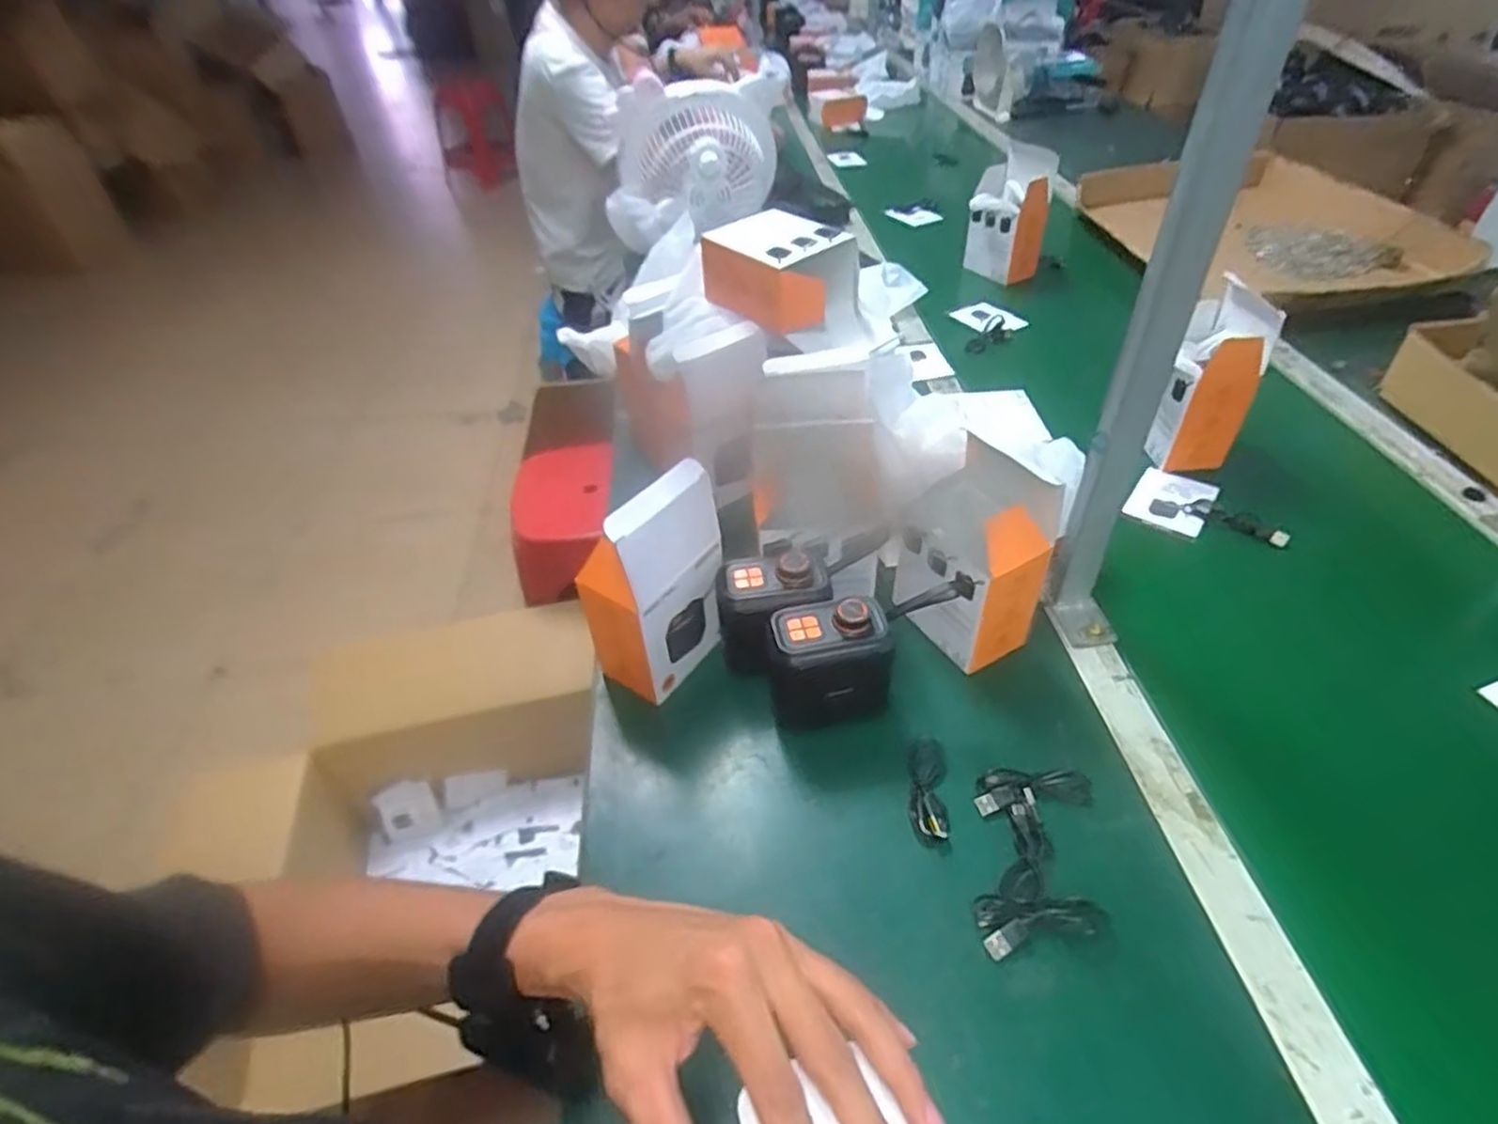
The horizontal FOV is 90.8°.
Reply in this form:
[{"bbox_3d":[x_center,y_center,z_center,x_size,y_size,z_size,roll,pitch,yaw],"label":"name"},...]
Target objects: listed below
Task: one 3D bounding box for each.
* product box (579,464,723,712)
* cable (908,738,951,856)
[{"bbox_3d":[-0.072,0.016,0.565,0.059,0.186,0.109,28,52,29],"label":"product box"},{"bbox_3d":[0.127,0.162,0.521,0.026,0.009,0.081,3,42,7],"label":"cable"}]

